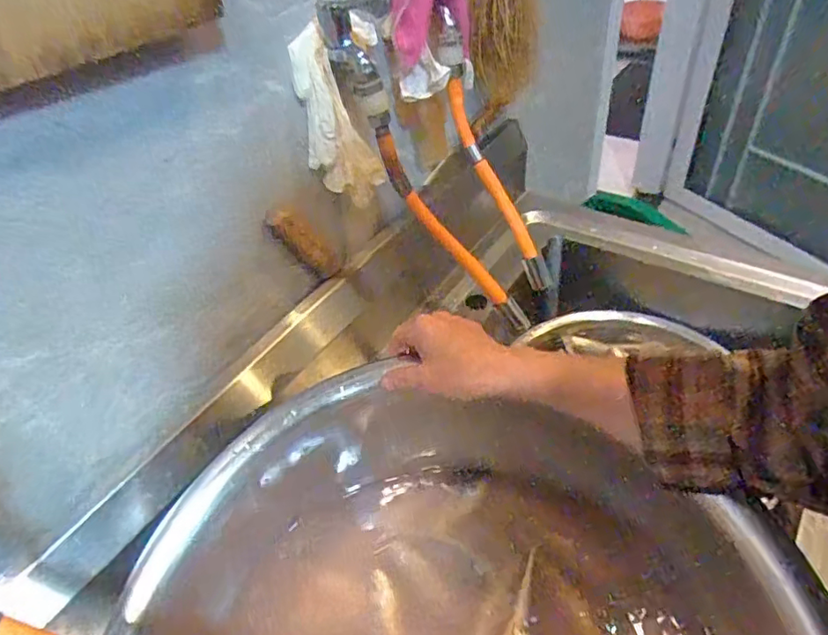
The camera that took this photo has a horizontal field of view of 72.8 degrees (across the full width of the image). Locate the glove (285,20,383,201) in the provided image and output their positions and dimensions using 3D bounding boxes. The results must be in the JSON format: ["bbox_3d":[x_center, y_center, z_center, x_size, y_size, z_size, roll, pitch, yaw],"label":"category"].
[{"bbox_3d":[-0.075,-0.192,0.561,0.066,0.174,0.026,-5,45,3],"label":"glove"}]

